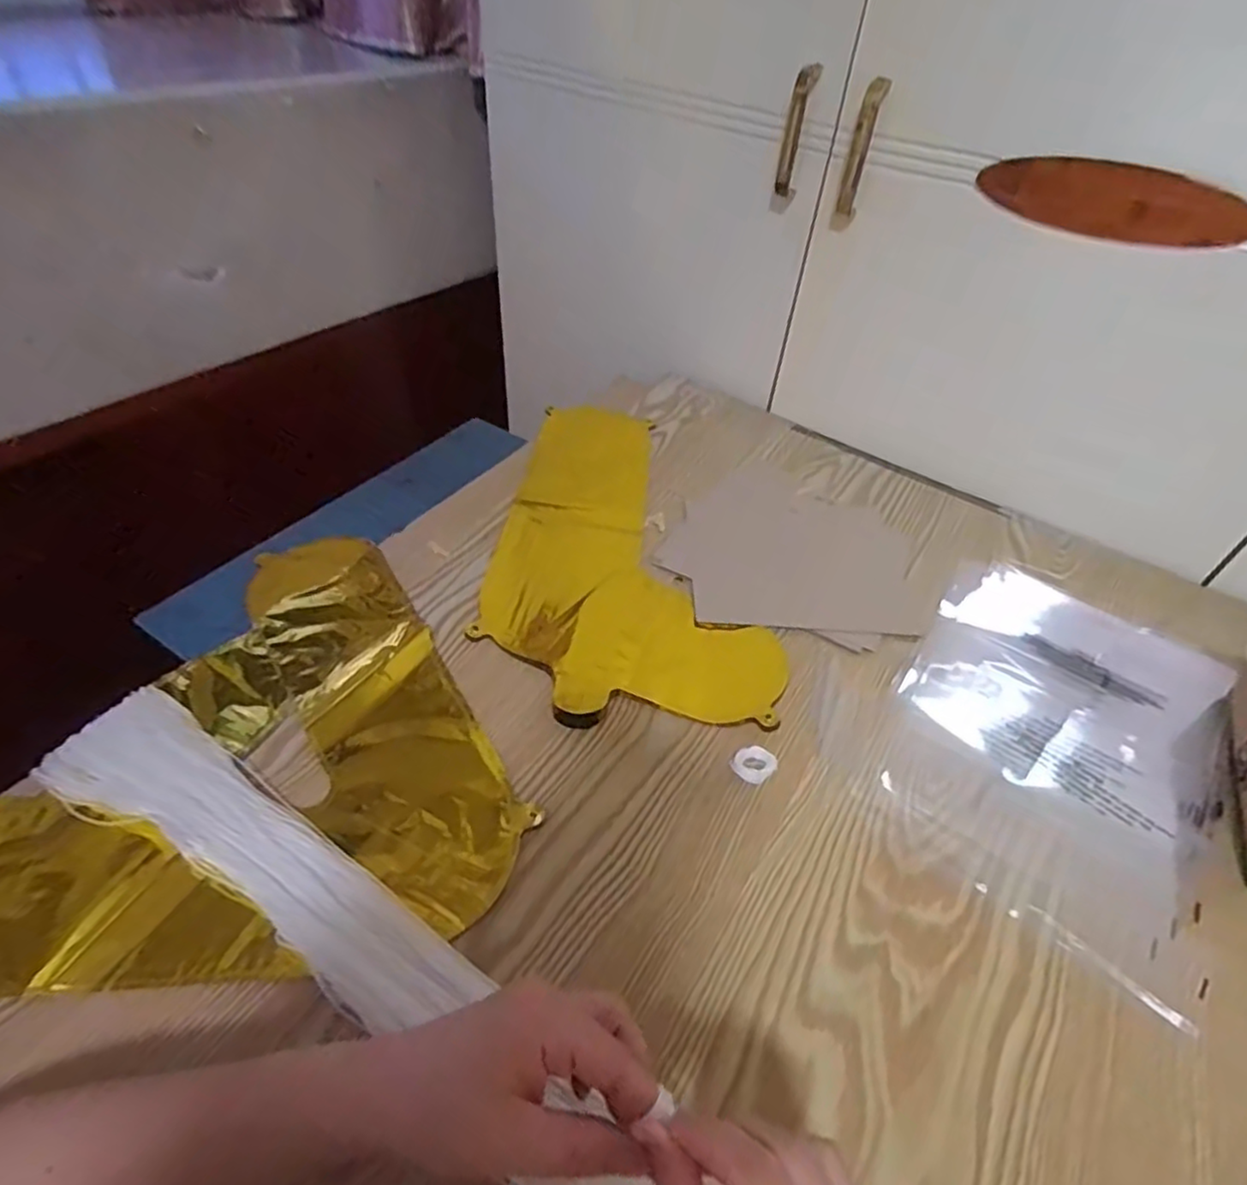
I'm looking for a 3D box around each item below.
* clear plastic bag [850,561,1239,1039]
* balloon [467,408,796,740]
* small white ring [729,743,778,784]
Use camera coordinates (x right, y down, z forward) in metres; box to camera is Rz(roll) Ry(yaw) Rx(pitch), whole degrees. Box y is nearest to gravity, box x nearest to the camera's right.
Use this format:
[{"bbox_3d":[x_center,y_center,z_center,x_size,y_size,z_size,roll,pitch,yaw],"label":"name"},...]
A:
[{"bbox_3d":[0.320,0.098,0.487,0.209,0.007,0.304,31,51,24],"label":"clear plastic bag"},{"bbox_3d":[0.007,-0.055,0.608,0.231,0.008,0.389,4,46,-1],"label":"balloon"},{"bbox_3d":[0.089,0.116,0.450,0.028,0.008,0.026,2,46,-3],"label":"small white ring"}]

